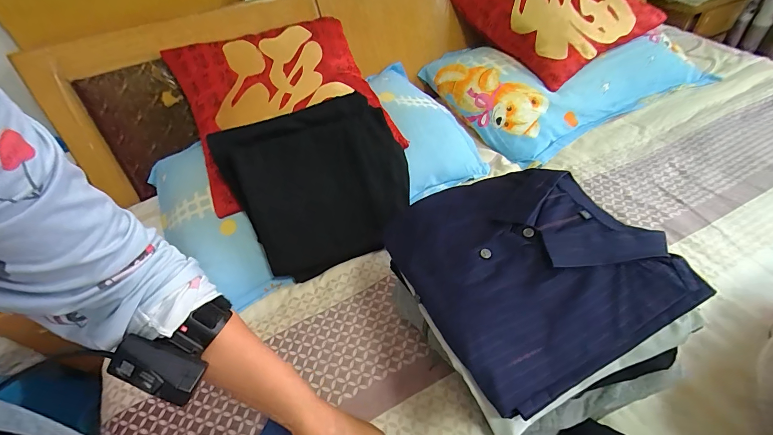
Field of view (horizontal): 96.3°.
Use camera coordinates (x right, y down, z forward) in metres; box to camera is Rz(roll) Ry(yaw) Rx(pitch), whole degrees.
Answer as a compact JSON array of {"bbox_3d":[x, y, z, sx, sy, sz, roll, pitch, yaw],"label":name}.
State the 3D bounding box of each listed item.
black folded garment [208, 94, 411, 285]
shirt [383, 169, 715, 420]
[{"bbox_3d":[-0.114,-0.063,0.650,0.312,0.038,0.291,-23,88,-12],"label":"black folded garment"},{"bbox_3d":[0.151,0.035,0.407,0.257,0.056,0.283,-21,48,-13],"label":"shirt"}]

